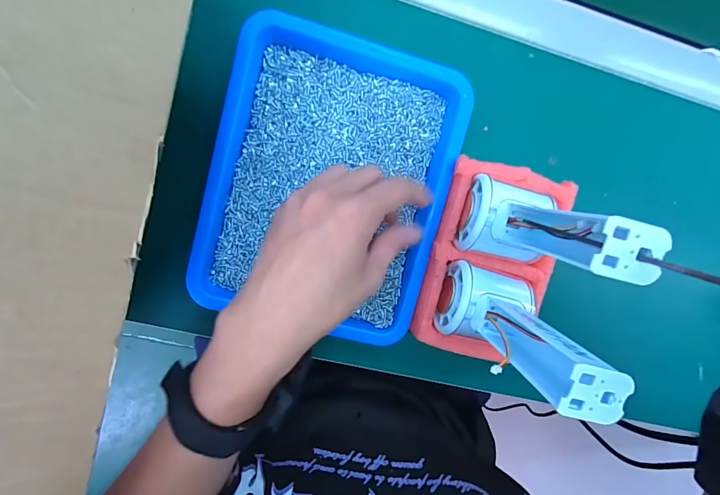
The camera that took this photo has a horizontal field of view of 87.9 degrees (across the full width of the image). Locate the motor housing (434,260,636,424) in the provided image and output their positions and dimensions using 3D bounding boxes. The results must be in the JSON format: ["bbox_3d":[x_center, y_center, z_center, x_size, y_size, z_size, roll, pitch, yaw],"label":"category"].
[{"bbox_3d":[0.092,0.053,0.218,0.055,0.129,0.058,19,95,-8],"label":"motor housing"}]

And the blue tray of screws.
[{"bbox_3d":[-0.021,-0.048,0.285,0.172,0.022,0.217,14,96,-8],"label":"blue tray of screws"}]

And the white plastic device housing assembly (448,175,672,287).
[{"bbox_3d":[0.110,-0.014,0.217,0.055,0.125,0.052,8,96,-7],"label":"white plastic device housing assembly"}]

